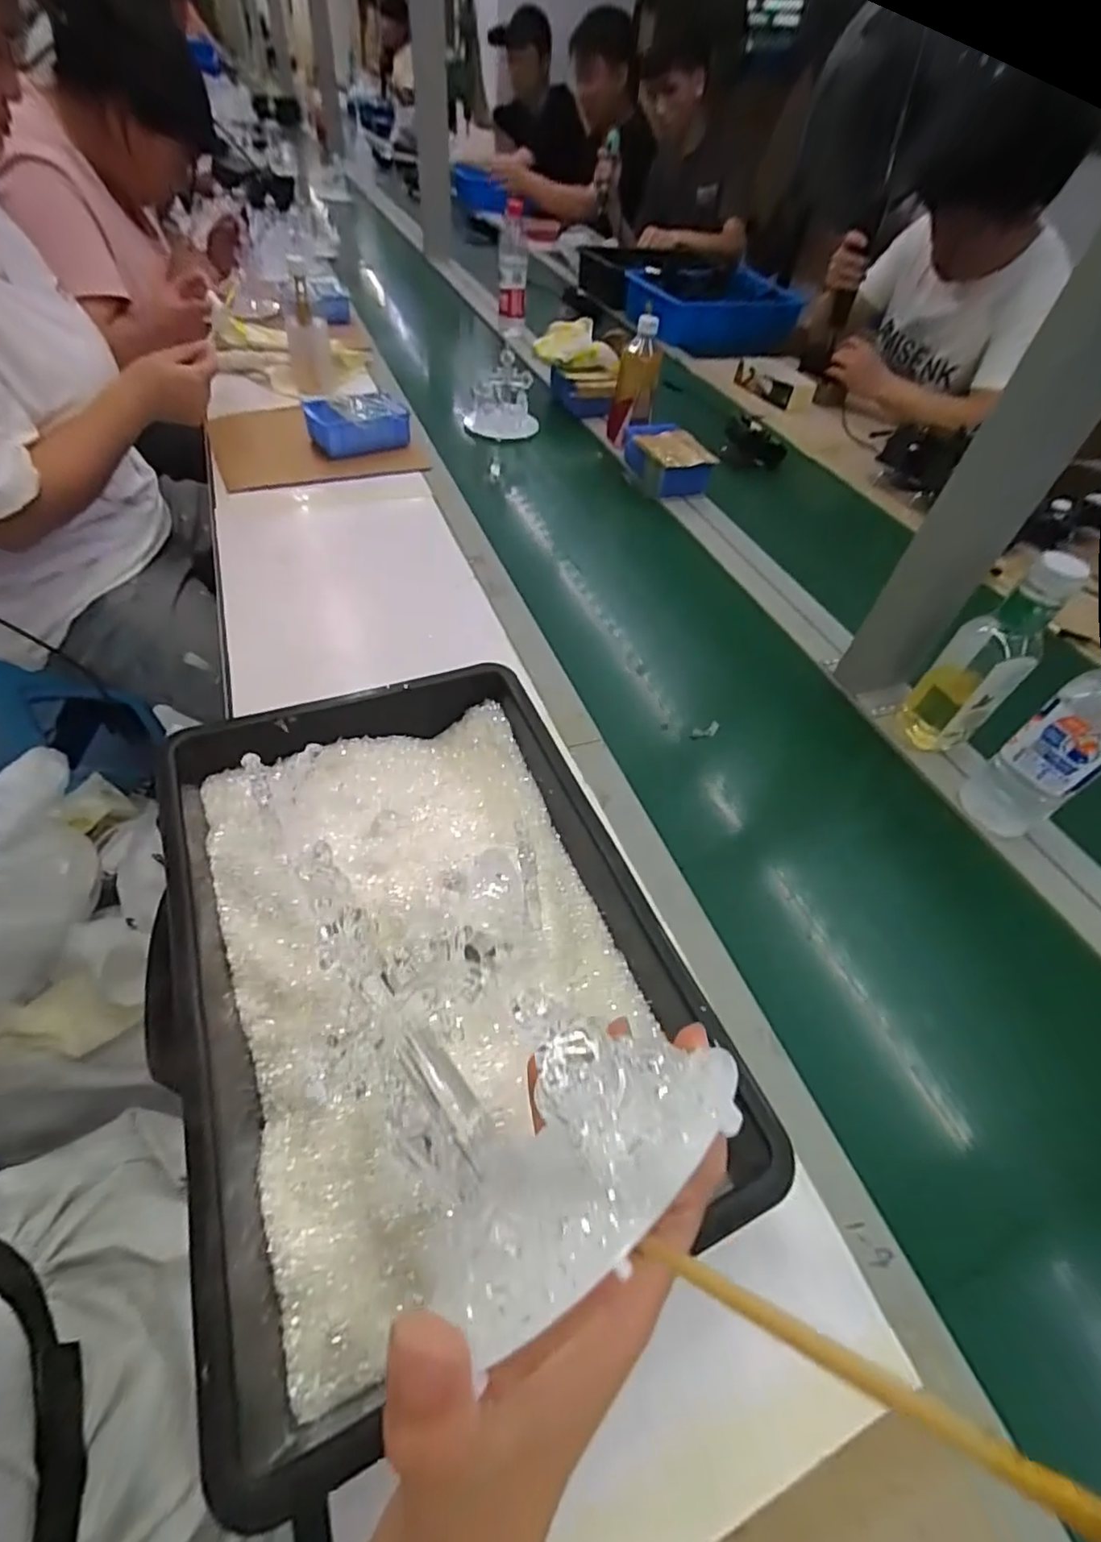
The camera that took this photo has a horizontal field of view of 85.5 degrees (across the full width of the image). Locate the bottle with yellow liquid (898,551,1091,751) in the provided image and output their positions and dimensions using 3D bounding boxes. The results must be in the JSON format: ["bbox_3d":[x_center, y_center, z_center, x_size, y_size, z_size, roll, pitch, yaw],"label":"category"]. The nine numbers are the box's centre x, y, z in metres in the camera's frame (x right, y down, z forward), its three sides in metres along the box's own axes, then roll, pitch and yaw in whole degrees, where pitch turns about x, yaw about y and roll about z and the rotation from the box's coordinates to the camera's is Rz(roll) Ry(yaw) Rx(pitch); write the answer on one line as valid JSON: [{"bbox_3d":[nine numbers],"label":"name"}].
[{"bbox_3d":[0.419,-0.108,0.576,0.070,0.210,0.065,38,56,22],"label":"bottle with yellow liquid"}]

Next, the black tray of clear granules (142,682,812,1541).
[{"bbox_3d":[-0.084,0.119,0.400,0.270,0.101,0.401,-16,54,-20],"label":"black tray of clear granules"}]

